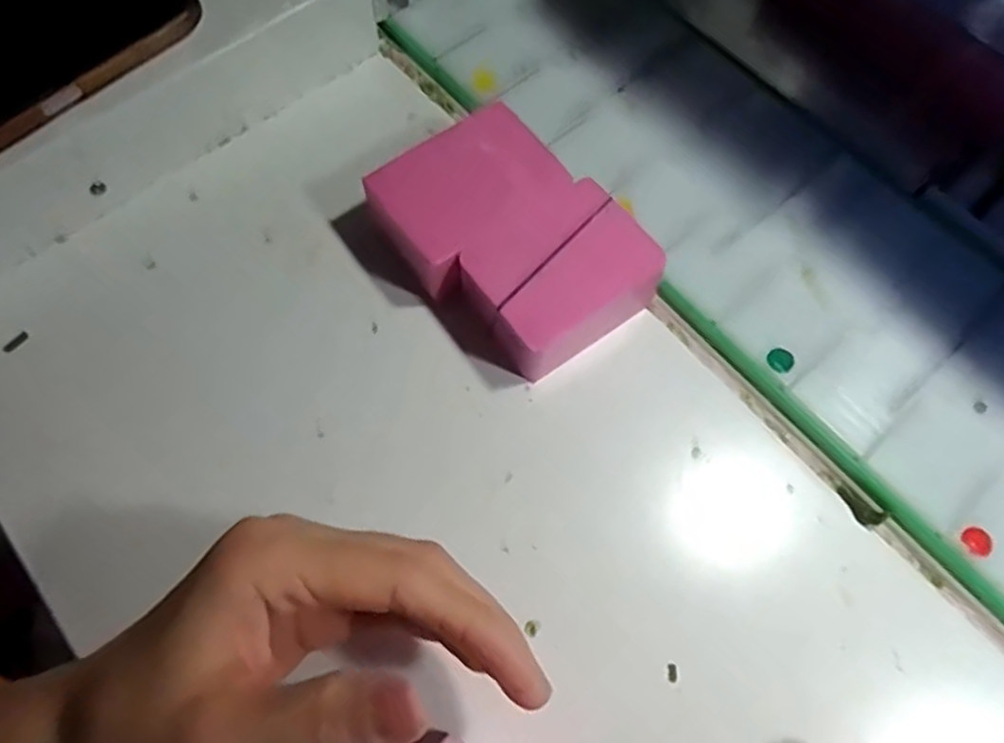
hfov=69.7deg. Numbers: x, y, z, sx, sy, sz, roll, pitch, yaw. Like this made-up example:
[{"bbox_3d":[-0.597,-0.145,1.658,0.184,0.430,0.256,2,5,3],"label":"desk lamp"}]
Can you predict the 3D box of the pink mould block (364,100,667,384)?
[{"bbox_3d":[0.005,-0.053,0.301,0.077,0.029,0.109,-41,74,-14],"label":"pink mould block"}]

